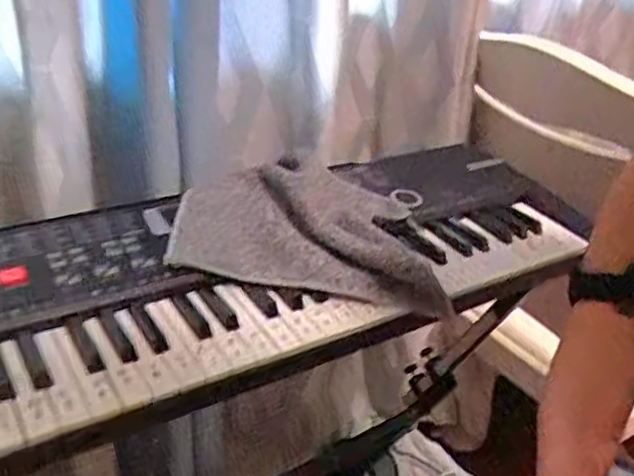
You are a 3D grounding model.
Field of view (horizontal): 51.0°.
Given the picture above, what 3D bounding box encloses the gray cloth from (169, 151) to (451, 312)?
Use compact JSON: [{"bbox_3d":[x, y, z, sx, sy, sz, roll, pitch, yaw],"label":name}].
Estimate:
[{"bbox_3d":[-0.003,-0.016,0.585,0.226,0.048,0.185,5,30,1],"label":"gray cloth"}]

